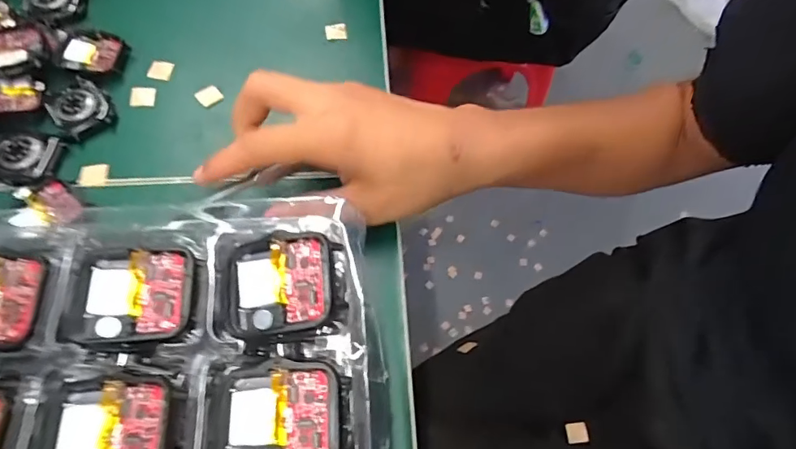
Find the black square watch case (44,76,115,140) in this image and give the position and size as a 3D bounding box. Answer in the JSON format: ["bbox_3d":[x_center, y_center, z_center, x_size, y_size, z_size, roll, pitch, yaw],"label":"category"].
[{"bbox_3d":[-0.216,-0.081,0.319,0.033,0.010,0.045,-37,72,-17],"label":"black square watch case"}]

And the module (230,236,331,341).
[{"bbox_3d":[-0.045,0.022,0.175,0.038,0.008,0.036,-1,66,-3],"label":"module"}]

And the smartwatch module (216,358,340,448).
[{"bbox_3d":[-0.041,0.066,0.160,0.040,0.006,0.037,-4,66,-4],"label":"smartwatch module"}]

